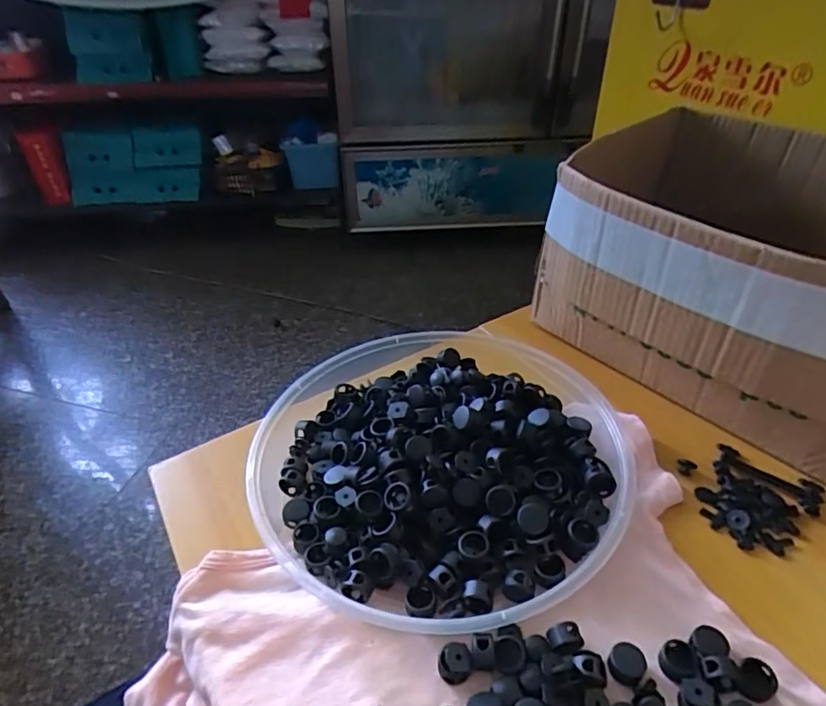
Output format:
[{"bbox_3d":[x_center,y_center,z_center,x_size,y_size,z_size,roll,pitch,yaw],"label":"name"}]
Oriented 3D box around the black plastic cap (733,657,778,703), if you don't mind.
[{"bbox_3d":[0.165,0.157,0.260,0.019,0.010,0.017,-28,47,-28],"label":"black plastic cap"}]

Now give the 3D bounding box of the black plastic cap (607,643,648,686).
[{"bbox_3d":[0.106,0.154,0.269,0.017,0.007,0.017,-1,40,1],"label":"black plastic cap"}]

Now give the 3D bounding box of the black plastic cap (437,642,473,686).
[{"bbox_3d":[0.021,0.155,0.271,0.016,0.013,0.015,-1,40,1],"label":"black plastic cap"}]

